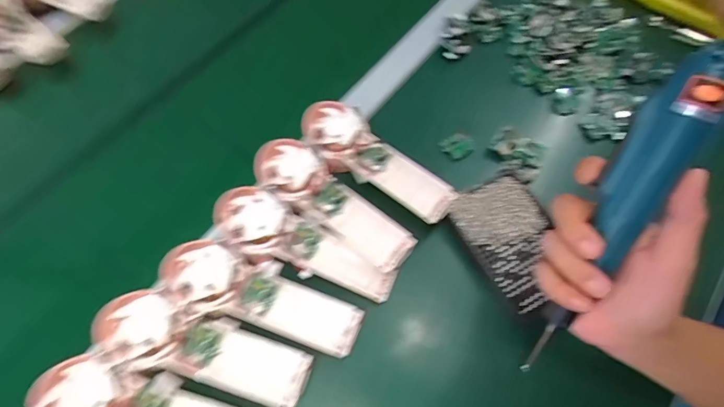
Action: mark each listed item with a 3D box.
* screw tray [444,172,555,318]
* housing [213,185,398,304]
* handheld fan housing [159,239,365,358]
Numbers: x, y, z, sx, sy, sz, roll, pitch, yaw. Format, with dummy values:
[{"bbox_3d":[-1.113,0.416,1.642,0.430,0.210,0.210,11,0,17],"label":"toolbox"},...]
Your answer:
[{"bbox_3d":[0.150,0.034,0.398,0.088,0.014,0.126,-31,67,-13],"label":"screw tray"},{"bbox_3d":[-0.054,0.041,0.381,0.178,0.027,0.058,27,67,0],"label":"housing"},{"bbox_3d":[-0.088,0.083,0.362,0.178,0.039,0.063,14,65,9],"label":"handheld fan housing"}]

